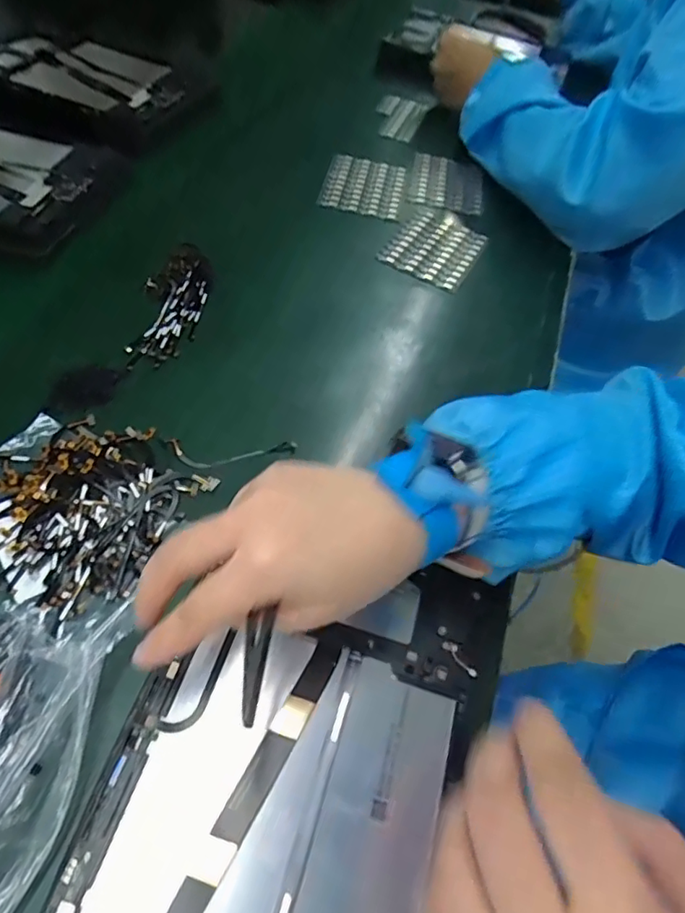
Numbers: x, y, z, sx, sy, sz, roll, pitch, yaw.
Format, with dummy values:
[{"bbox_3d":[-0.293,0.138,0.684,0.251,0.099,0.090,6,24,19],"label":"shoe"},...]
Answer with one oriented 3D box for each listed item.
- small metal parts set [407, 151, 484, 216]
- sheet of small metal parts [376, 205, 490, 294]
[{"bbox_3d":[0.112,-0.295,0.594,0.076,0.007,0.090,10,60,2],"label":"small metal parts set"},{"bbox_3d":[0.091,-0.204,0.530,0.080,0.007,0.113,26,55,13],"label":"sheet of small metal parts"}]

